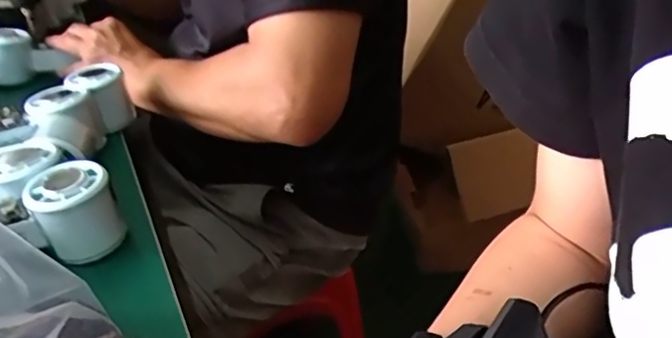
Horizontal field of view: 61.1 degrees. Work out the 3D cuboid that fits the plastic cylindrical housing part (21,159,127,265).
[{"bbox_3d":[-0.193,0.031,0.421,0.056,0.059,0.052,-21,36,-29],"label":"plastic cylindrical housing part"}]

